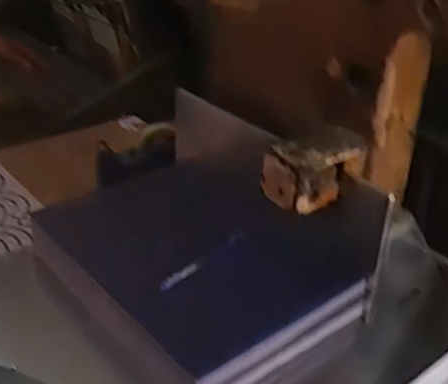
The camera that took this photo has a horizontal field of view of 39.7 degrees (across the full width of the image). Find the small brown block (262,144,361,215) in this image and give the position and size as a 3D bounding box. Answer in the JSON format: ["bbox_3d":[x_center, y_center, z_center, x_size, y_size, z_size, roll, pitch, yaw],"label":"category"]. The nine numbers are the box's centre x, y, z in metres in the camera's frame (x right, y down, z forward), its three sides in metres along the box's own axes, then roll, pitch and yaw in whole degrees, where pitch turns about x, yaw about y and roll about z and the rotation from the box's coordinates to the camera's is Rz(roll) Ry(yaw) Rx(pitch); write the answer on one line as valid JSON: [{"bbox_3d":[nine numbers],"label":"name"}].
[{"bbox_3d":[0.093,-0.020,0.680,0.092,0.060,0.054,-18,36,-32],"label":"small brown block"}]

